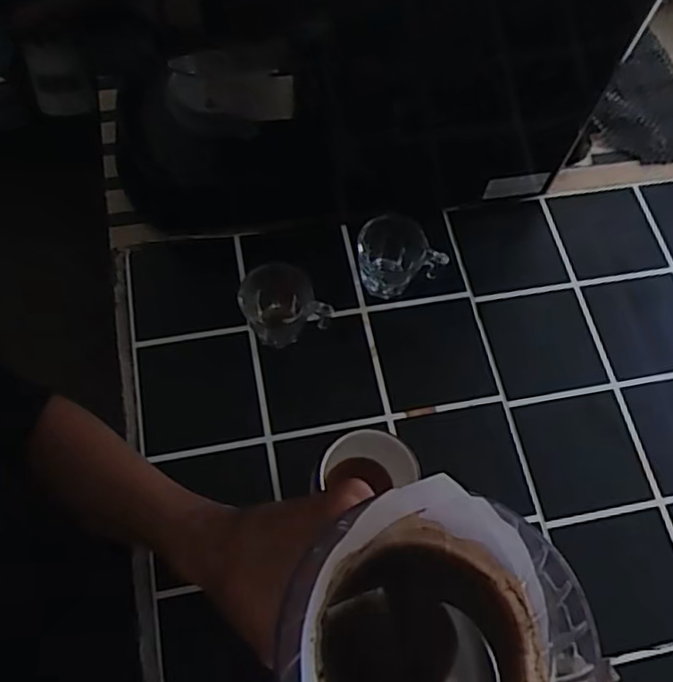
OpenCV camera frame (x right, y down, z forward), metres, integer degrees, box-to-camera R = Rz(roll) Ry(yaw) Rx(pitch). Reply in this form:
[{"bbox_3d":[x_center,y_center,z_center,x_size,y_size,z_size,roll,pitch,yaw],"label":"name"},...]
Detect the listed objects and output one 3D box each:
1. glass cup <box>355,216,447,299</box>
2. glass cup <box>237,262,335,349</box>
[{"bbox_3d":[0.050,-0.071,0.544,0.060,0.055,0.057,-19,69,-11],"label":"glass cup"},{"bbox_3d":[-0.043,-0.029,0.526,0.069,0.056,0.053,-17,68,-10],"label":"glass cup"}]

